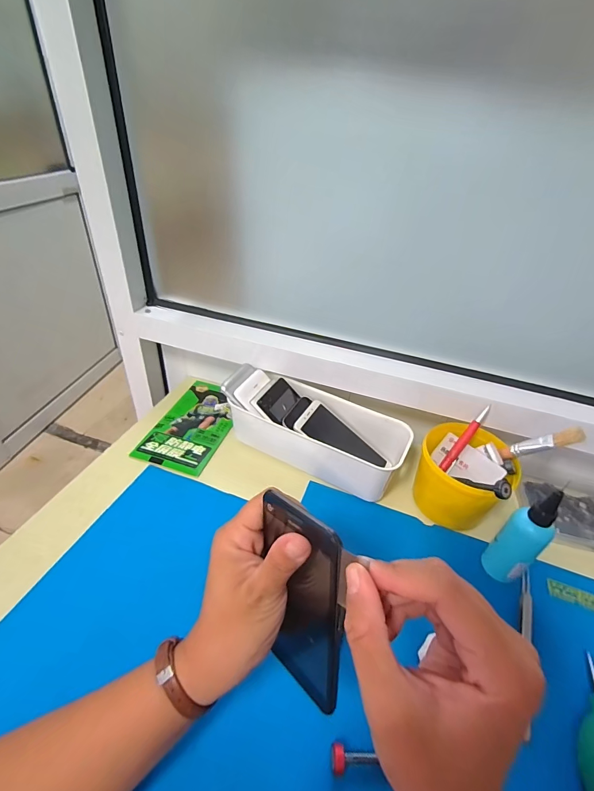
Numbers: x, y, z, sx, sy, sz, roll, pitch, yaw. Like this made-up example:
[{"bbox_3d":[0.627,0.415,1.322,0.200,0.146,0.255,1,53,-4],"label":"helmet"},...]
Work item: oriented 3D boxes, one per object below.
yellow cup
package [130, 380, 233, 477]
[{"bbox_3d":[0.205,0.101,0.469,0.102,0.093,0.112,4,38,-3],"label":"yellow cup"},{"bbox_3d":[-0.157,0.042,0.575,0.108,0.007,0.189,15,39,11],"label":"package"}]

